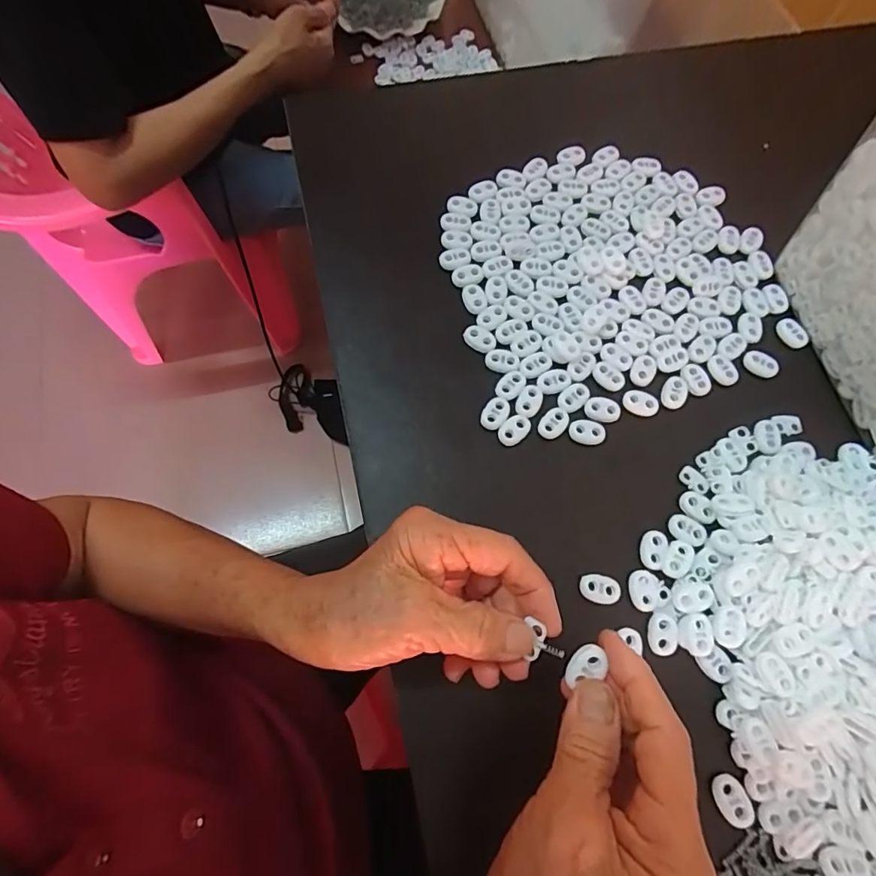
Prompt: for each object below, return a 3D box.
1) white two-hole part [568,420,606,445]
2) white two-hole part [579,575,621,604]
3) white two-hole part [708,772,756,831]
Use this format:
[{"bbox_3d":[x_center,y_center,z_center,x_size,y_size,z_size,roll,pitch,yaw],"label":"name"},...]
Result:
[{"bbox_3d":[0.095,-0.004,0.322,0.023,0.004,0.015,5,71,0],"label":"white two-hole part"},{"bbox_3d":[0.093,0.087,0.291,0.023,0.004,0.015,12,71,2],"label":"white two-hole part"},{"bbox_3d":[0.150,0.185,0.257,0.016,0.006,0.023,-13,72,-6],"label":"white two-hole part"}]

